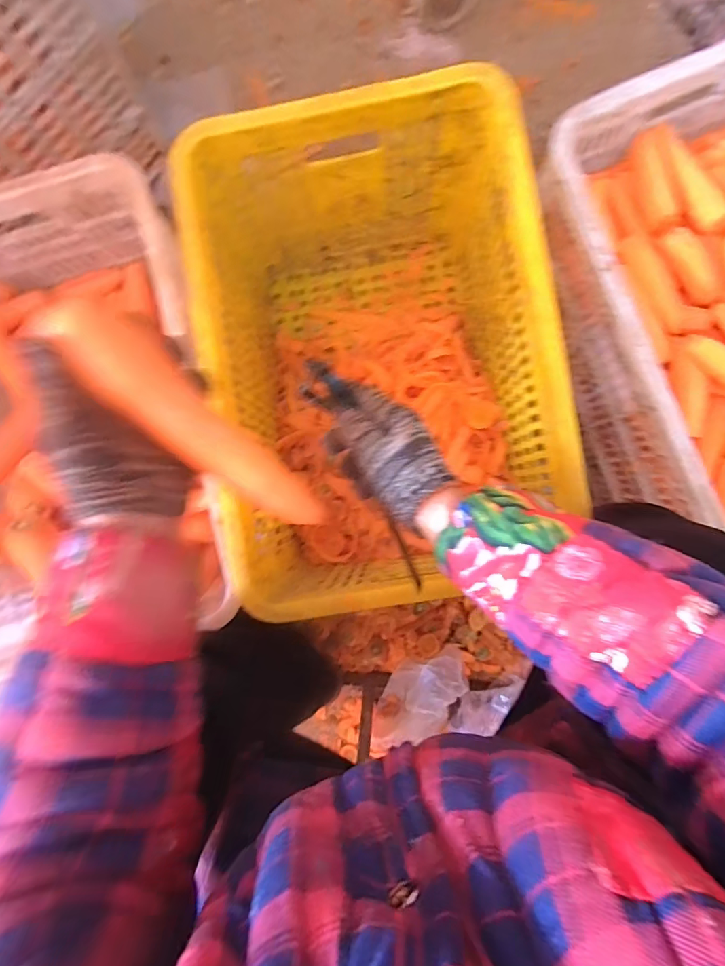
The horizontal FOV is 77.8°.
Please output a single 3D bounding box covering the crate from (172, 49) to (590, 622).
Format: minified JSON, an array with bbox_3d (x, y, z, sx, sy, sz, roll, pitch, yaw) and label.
[{"bbox_3d":[0.019,-0.144,0.595,0.355,0.298,0.520,-9,88,2],"label":"crate"}]

